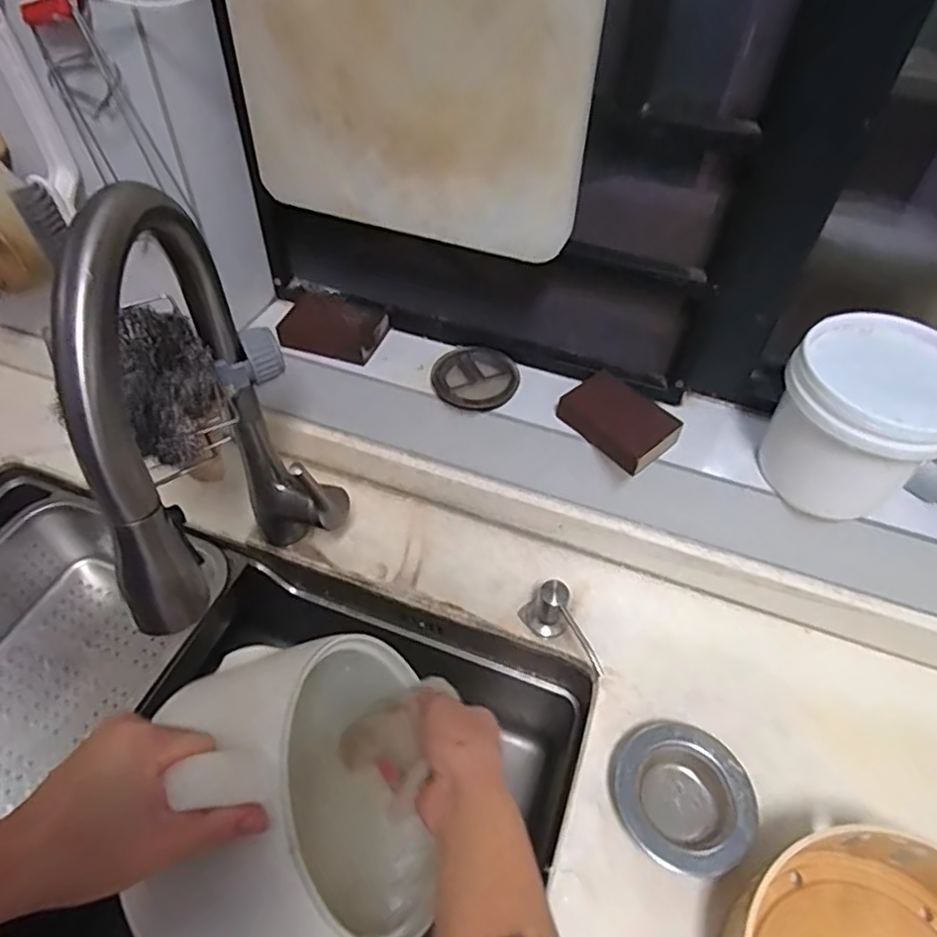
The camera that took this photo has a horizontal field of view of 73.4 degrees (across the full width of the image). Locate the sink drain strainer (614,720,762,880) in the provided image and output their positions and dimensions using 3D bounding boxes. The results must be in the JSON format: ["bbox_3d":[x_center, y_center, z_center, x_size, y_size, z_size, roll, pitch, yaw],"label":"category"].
[{"bbox_3d":[0.170,0.257,0.496,0.104,0.028,0.107,1,49,-1],"label":"sink drain strainer"}]

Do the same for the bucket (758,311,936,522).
[{"bbox_3d":[0.308,-0.035,0.502,0.118,0.114,0.131,34,56,24],"label":"bucket"}]

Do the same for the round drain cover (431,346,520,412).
[{"bbox_3d":[0.006,-0.088,0.604,0.079,0.016,0.081,1,49,-1],"label":"round drain cover"}]

